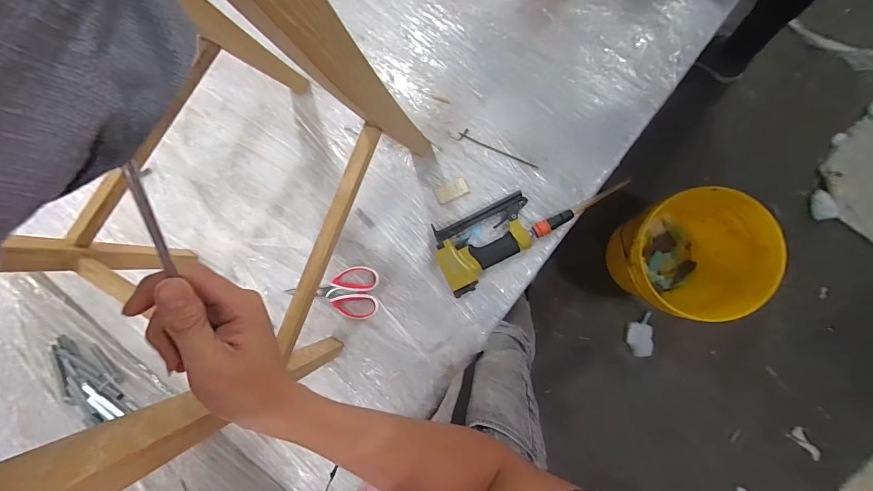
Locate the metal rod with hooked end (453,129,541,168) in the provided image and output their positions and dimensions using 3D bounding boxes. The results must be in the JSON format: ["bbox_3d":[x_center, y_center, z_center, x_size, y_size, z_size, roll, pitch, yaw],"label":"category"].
[{"bbox_3d":[0.119,-0.190,0.751,0.170,0.005,0.025,21,90,6],"label":"metal rod with hooked end"}]

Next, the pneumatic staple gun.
[{"bbox_3d":[0.119,-0.016,0.708,0.242,0.035,0.122,-26,85,4],"label":"pneumatic staple gun"}]

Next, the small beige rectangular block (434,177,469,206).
[{"bbox_3d":[0.029,-0.106,0.747,0.062,0.004,0.036,-25,85,4],"label":"small beige rectangular block"}]

